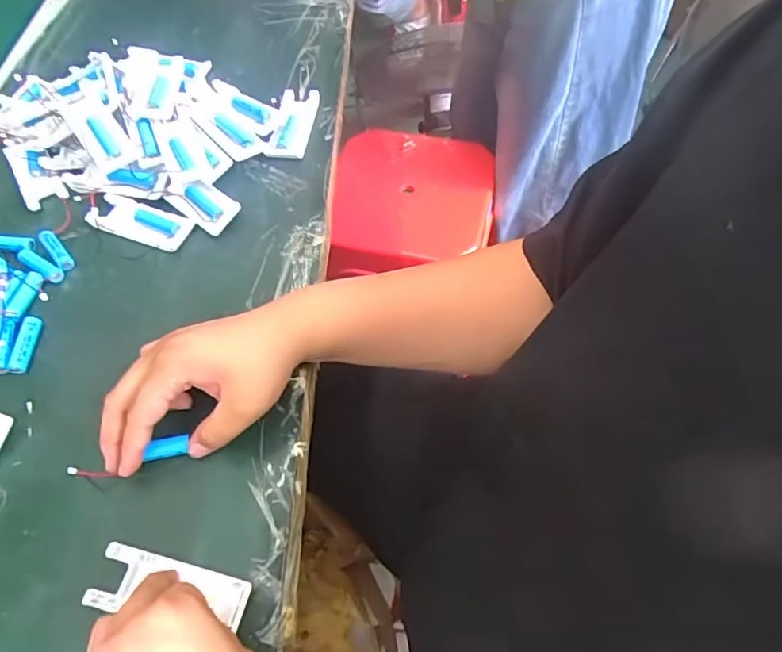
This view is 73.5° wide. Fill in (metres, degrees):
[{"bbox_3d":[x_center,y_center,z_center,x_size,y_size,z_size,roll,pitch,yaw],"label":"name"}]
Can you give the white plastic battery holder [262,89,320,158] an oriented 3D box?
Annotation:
[{"bbox_3d":[-0.106,-0.222,0.571,0.043,0.021,0.103,6,60,7],"label":"white plastic battery holder"}]

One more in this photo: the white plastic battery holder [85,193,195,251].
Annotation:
[{"bbox_3d":[-0.243,-0.103,0.508,0.098,0.016,0.040,17,62,11],"label":"white plastic battery holder"}]

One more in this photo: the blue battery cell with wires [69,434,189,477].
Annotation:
[{"bbox_3d":[-0.196,0.099,0.391,0.090,0.010,0.014,-15,61,0],"label":"blue battery cell with wires"}]

